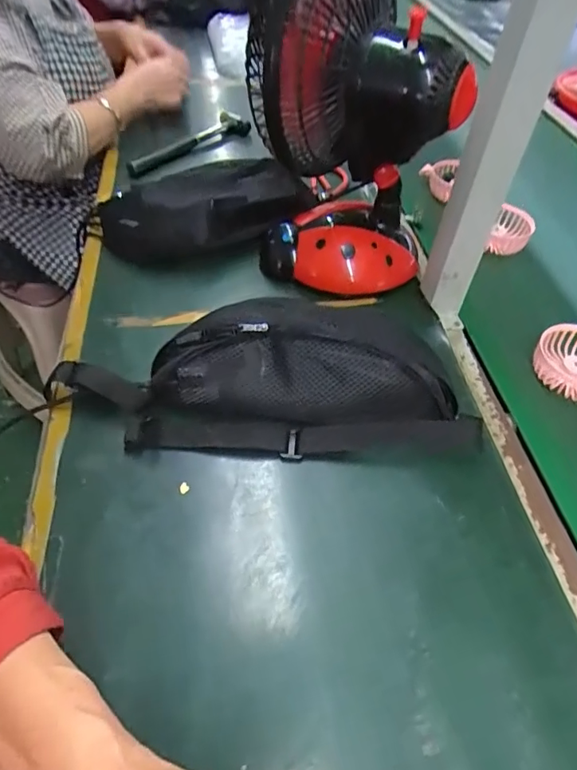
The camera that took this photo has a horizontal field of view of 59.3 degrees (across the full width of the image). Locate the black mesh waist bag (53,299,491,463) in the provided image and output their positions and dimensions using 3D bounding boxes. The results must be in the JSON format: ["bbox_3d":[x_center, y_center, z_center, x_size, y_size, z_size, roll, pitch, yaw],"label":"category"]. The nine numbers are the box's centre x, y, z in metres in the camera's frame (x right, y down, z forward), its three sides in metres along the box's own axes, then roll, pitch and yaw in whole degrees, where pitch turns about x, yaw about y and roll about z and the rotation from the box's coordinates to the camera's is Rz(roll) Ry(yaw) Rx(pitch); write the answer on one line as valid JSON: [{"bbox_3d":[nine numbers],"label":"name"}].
[{"bbox_3d":[-0.026,-0.015,0.476,0.389,0.078,0.142,3,49,1],"label":"black mesh waist bag"}]

